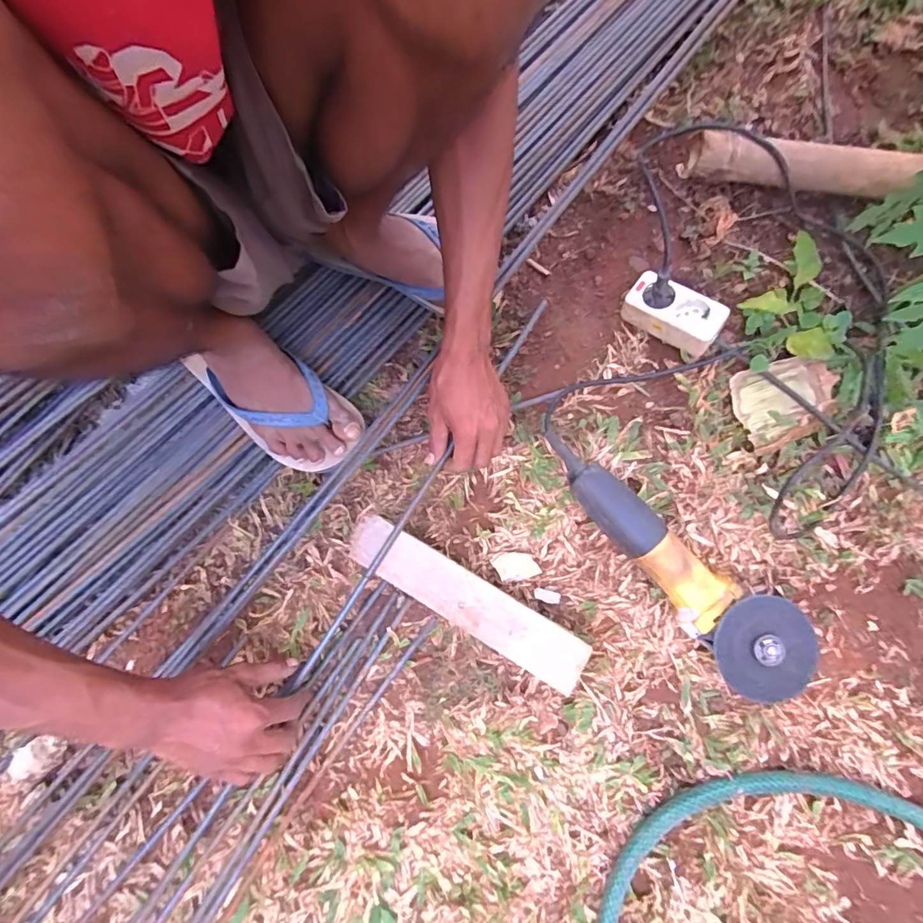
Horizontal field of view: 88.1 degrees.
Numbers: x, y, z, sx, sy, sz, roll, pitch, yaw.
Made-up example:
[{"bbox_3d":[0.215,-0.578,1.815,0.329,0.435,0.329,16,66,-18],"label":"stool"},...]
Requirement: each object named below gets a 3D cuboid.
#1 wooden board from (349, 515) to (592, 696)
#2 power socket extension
[{"bbox_3d":[0.002,0.149,0.530,0.286,0.044,0.059,30,78,7],"label":"wooden board"},{"bbox_3d":[0.254,-0.180,0.579,0.113,0.048,0.058,36,82,5],"label":"power socket extension"}]

